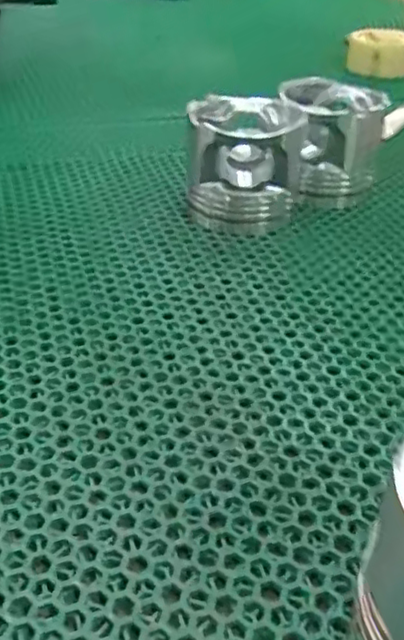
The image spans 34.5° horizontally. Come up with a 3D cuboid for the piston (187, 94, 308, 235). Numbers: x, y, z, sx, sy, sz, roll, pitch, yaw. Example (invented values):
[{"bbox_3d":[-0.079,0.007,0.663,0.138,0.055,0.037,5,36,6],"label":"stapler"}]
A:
[{"bbox_3d":[0.036,-0.129,0.553,0.098,0.095,0.089,0,36,-1],"label":"piston"}]

